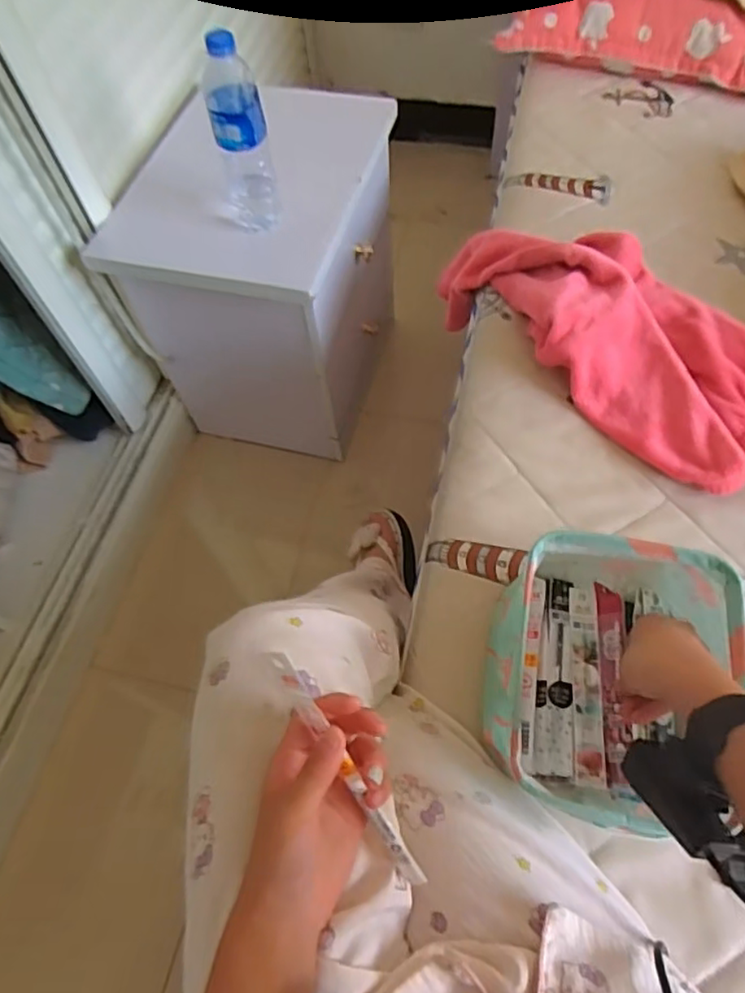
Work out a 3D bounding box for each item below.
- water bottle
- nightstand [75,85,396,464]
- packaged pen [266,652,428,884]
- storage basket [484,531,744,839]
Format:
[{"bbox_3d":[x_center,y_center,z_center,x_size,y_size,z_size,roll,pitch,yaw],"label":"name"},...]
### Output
[{"bbox_3d":[-0.161,-0.440,0.759,0.064,0.221,0.065,-16,61,-5],"label":"water bottle"},{"bbox_3d":[-0.169,-0.372,1.076,0.318,0.456,0.412,15,63,12],"label":"nightstand"},{"bbox_3d":[-0.015,0.163,0.368,0.011,0.011,0.172,-32,101,-13],"label":"packaged pen"},{"bbox_3d":[0.191,0.133,0.505,0.170,0.126,0.209,8,62,8],"label":"storage basket"}]

